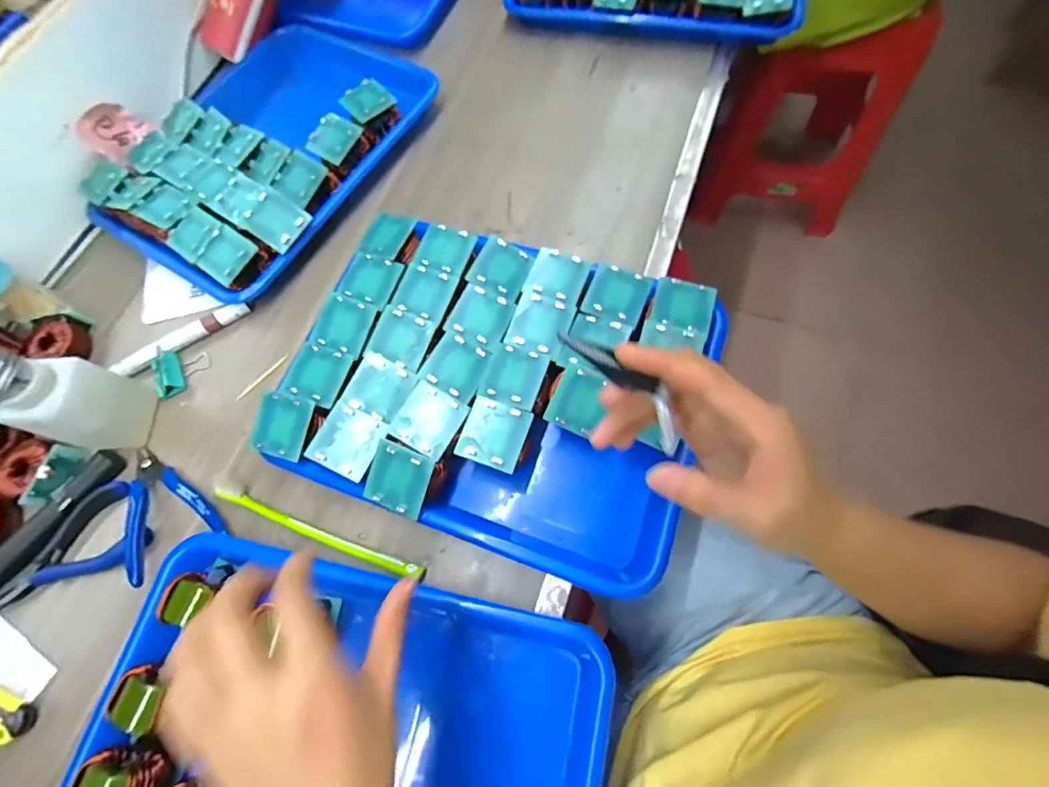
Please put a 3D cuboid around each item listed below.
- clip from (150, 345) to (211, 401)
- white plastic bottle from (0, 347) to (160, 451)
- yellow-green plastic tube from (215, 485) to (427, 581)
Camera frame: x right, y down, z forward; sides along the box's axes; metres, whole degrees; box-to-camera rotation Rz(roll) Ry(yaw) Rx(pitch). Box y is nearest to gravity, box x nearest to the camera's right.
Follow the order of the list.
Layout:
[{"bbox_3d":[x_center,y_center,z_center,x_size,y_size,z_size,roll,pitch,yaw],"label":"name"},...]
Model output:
[{"bbox_3d":[-0.312,-0.024,0.416,0.048,0.023,0.038,-28,70,-6],"label":"clip"},{"bbox_3d":[-0.363,0.006,0.360,0.071,0.107,0.055,-12,69,0],"label":"white plastic bottle"},{"bbox_3d":[-0.159,0.107,0.357,0.181,0.017,0.013,19,72,11],"label":"yellow-green plastic tube"}]

